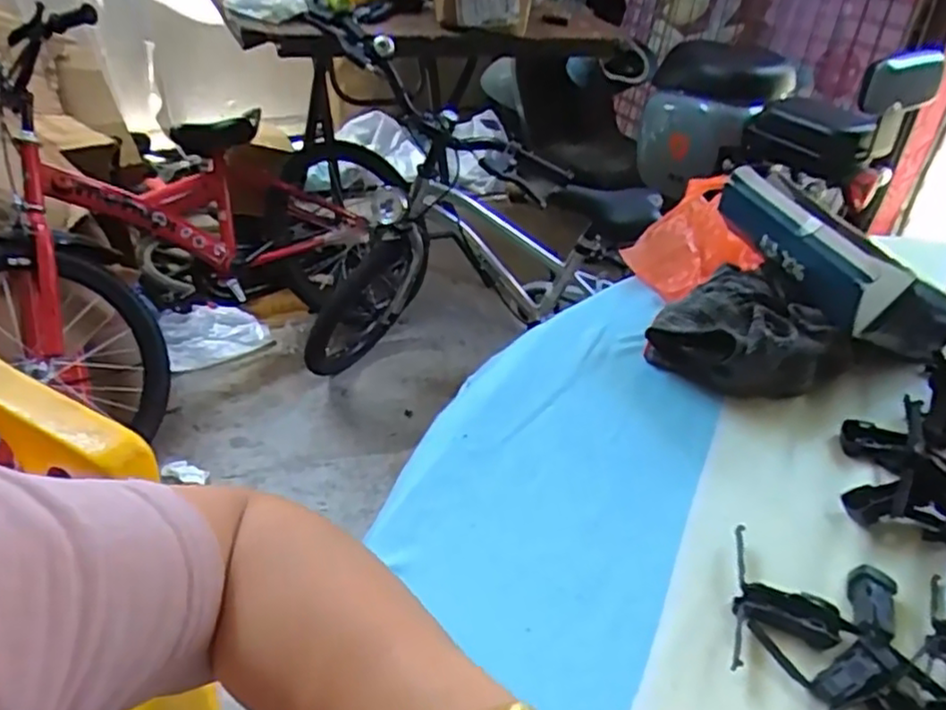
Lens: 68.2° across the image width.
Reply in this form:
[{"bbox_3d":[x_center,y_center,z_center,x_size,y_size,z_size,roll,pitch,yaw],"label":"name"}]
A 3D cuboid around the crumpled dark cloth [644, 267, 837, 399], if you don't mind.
[{"bbox_3d":[0.194,-0.012,0.494,0.094,0.058,0.111,-28,49,-36],"label":"crumpled dark cloth"}]

